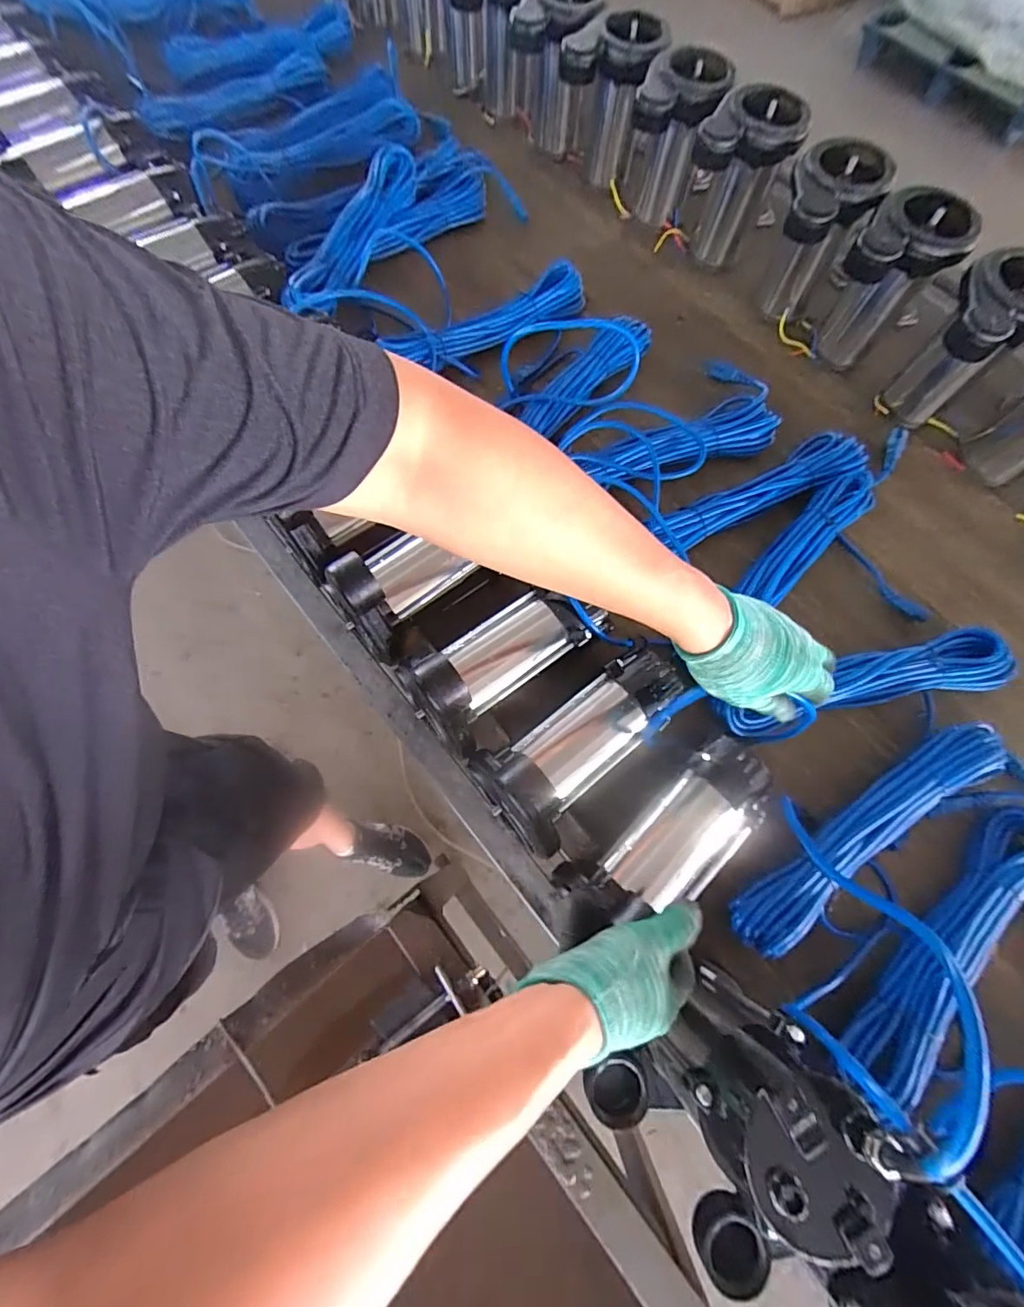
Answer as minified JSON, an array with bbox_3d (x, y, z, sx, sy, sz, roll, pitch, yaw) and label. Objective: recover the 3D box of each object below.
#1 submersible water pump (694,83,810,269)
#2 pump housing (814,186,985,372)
[{"bbox_3d":[0.339,-0.713,0.773,0.134,0.192,0.110,26,73,7],"label":"submersible water pump"},{"bbox_3d":[0.494,-0.481,0.693,0.122,0.188,0.106,31,74,8],"label":"pump housing"}]

